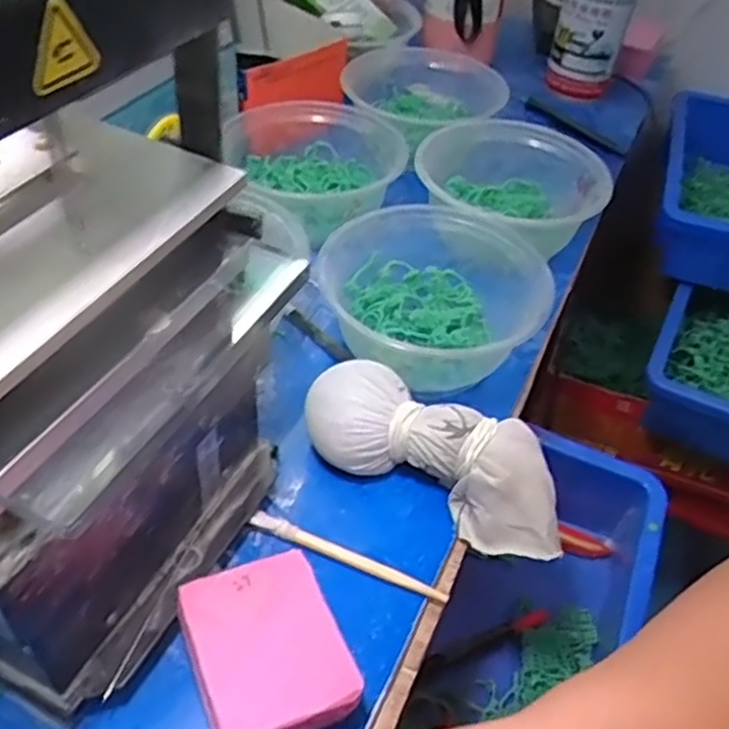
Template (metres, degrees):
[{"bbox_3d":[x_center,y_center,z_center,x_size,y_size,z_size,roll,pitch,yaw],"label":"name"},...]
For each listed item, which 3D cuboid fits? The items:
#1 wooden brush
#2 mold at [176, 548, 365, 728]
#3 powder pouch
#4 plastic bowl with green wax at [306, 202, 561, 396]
[{"bbox_3d":[-0.008,0.093,0.356,0.101,0.007,0.009,20,47,12],"label":"wooden brush"},{"bbox_3d":[-0.039,0.123,0.309,0.064,0.032,0.071,-17,50,-21],"label":"mold"},{"bbox_3d":[0.038,0.045,0.380,0.144,0.046,0.055,21,48,13],"label":"powder pouch"},{"bbox_3d":[0.039,-0.040,0.444,0.129,0.053,0.123,3,46,-3],"label":"plastic bowl with green wax"}]

